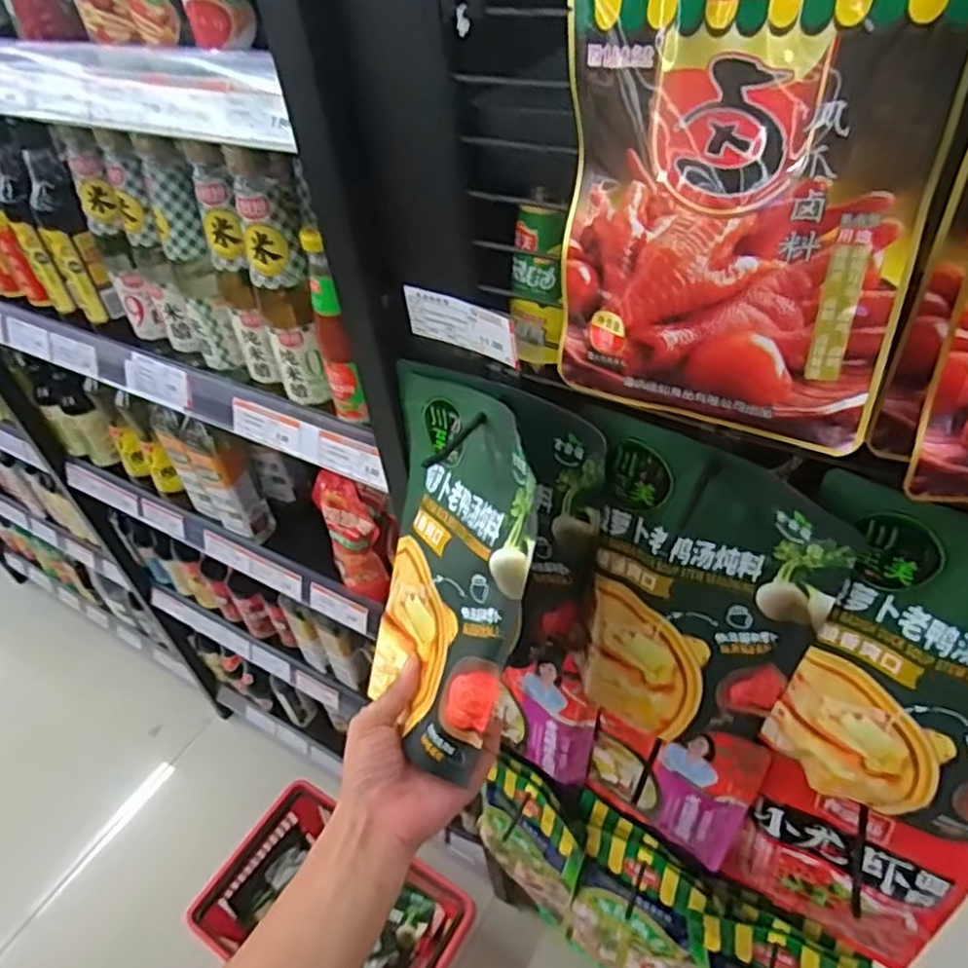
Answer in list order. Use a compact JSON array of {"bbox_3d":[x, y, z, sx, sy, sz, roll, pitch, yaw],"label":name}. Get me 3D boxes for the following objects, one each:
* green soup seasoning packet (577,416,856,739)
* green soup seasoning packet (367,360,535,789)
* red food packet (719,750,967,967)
[{"bbox_3d":[0.146,0.089,0.493,0.150,0.256,0.035,16,36,21],"label":"green soup seasoning packet"},{"bbox_3d":[-0.032,0.056,0.505,0.030,0.250,0.164,6,14,-37],"label":"green soup seasoning packet"},{"bbox_3d":[0.314,0.343,0.630,0.163,0.226,0.035,19,50,25],"label":"red food packet"}]

